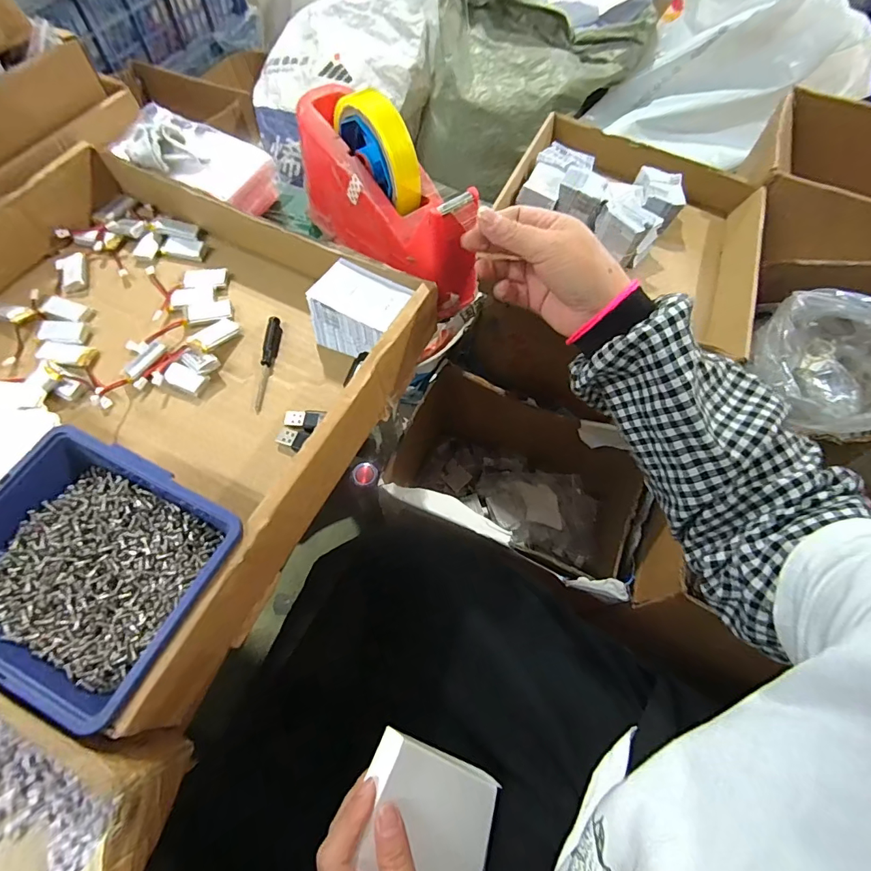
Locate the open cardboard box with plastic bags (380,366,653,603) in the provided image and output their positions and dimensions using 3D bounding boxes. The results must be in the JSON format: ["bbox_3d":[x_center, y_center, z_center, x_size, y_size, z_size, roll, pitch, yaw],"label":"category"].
[{"bbox_3d":[0.144,0.093,0.882,0.481,0.293,0.321,26,66,10],"label":"open cardboard box with plastic bags"}]

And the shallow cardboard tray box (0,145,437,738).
[{"bbox_3d":[-0.238,-0.051,0.342,0.369,0.057,0.335,26,66,10],"label":"shallow cardboard tray box"}]

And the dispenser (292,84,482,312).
[{"bbox_3d":[-0.046,-0.198,0.368,0.060,0.110,0.194,-38,71,-18],"label":"dispenser"}]

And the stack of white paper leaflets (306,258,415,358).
[{"bbox_3d":[-0.063,-0.101,0.372,0.072,0.044,0.058,24,66,9],"label":"stack of white paper leaflets"}]

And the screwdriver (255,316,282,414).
[{"bbox_3d":[-0.142,-0.062,0.374,0.010,0.013,0.087,2,64,-1],"label":"screwdriver"}]

